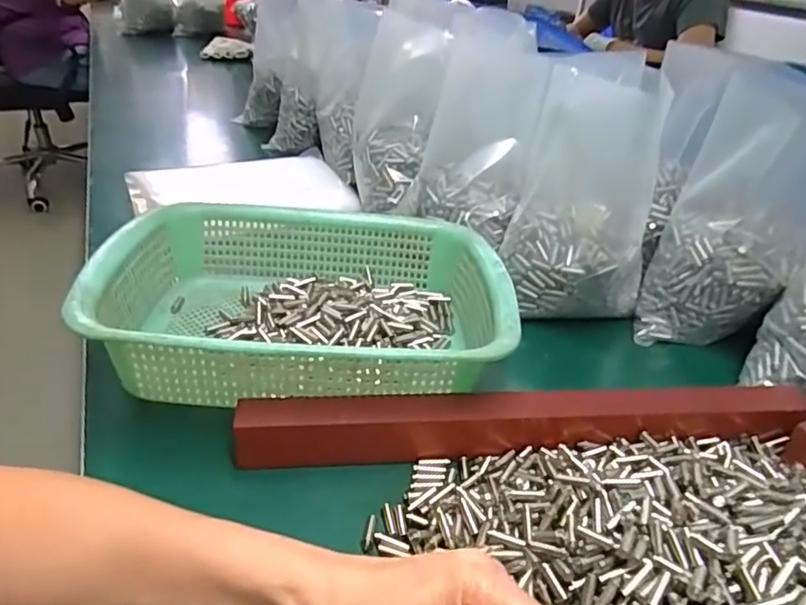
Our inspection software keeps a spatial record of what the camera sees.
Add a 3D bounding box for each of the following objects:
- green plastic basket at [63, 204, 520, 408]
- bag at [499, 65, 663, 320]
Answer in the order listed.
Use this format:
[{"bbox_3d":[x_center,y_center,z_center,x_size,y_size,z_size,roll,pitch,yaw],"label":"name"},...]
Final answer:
[{"bbox_3d":[-0.068,-0.007,0.464,0.286,0.114,0.221,-6,36,-2],"label":"green plastic basket"},{"bbox_3d":[0.167,-0.094,0.531,0.127,0.196,0.121,12,34,13],"label":"bag"}]

